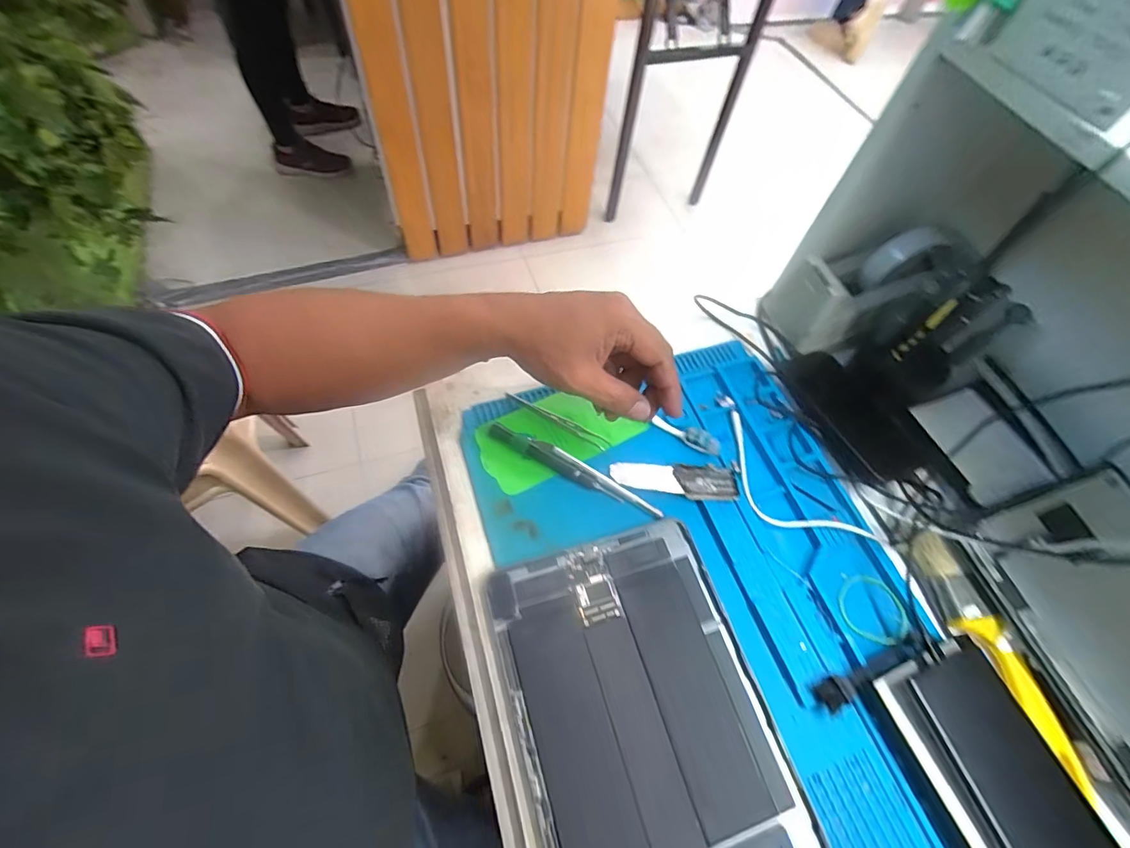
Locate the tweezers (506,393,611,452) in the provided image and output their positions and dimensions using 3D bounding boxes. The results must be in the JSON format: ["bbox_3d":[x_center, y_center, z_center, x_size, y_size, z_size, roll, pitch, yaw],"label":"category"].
[{"bbox_3d":[-0.008,-0.005,0.460,0.109,0.009,0.011,28,61,10],"label":"tweezers"}]

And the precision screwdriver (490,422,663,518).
[{"bbox_3d":[0.009,0.038,0.434,0.165,0.011,0.022,25,61,8],"label":"precision screwdriver"}]

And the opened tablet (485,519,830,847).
[{"bbox_3d":[0.054,0.205,0.353,0.176,0.011,0.242,-13,62,-13],"label":"opened tablet"}]

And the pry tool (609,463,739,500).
[{"bbox_3d":[0.099,0.051,0.436,0.112,0.004,0.033,2,60,-5],"label":"pry tool"}]

